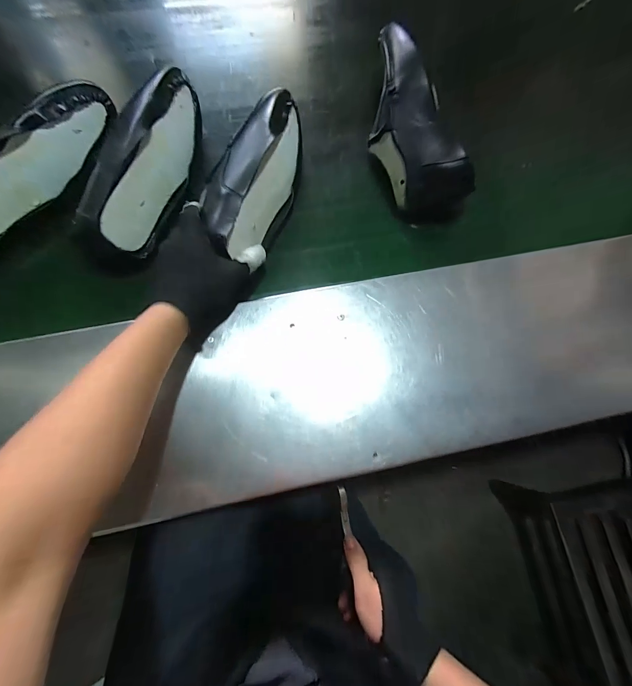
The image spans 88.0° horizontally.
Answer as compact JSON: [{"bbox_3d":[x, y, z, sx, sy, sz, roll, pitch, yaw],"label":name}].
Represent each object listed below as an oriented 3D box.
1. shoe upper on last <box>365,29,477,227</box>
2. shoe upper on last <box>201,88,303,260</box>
[{"bbox_3d":[0.125,-0.312,0.466,0.099,0.090,0.299,-13,77,-7],"label":"shoe upper on last"},{"bbox_3d":[-0.076,-0.218,0.430,0.086,0.071,0.233,17,74,4],"label":"shoe upper on last"}]

